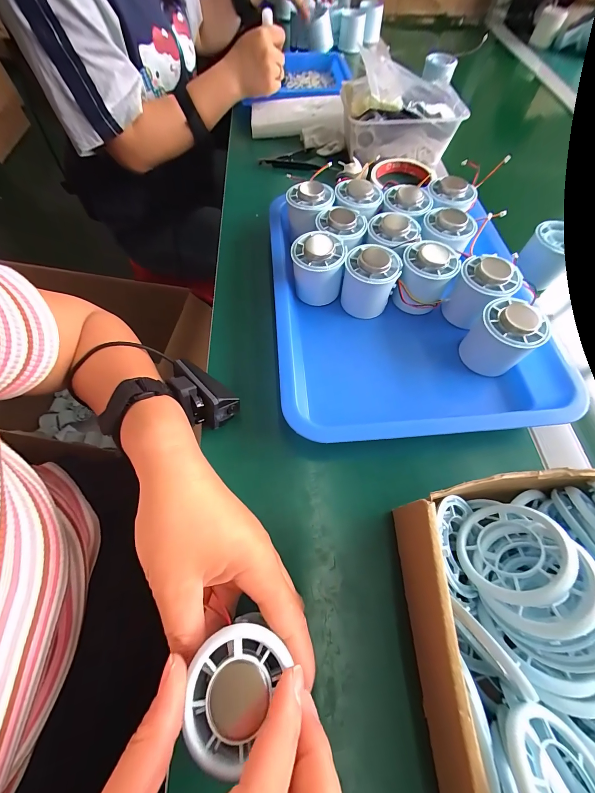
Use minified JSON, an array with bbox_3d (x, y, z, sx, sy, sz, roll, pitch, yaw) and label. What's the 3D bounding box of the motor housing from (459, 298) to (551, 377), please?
[{"bbox_3d":[0.190,-0.052,0.283,0.052,0.072,0.051,1,63,-1],"label":"motor housing"}]

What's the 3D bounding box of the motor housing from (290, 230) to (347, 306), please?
[{"bbox_3d":[0.020,-0.131,0.318,0.054,0.065,0.054,6,63,2],"label":"motor housing"}]

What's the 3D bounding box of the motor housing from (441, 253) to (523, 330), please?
[{"bbox_3d":[0.180,-0.103,0.300,0.051,0.057,0.053,1,63,-1],"label":"motor housing"}]

